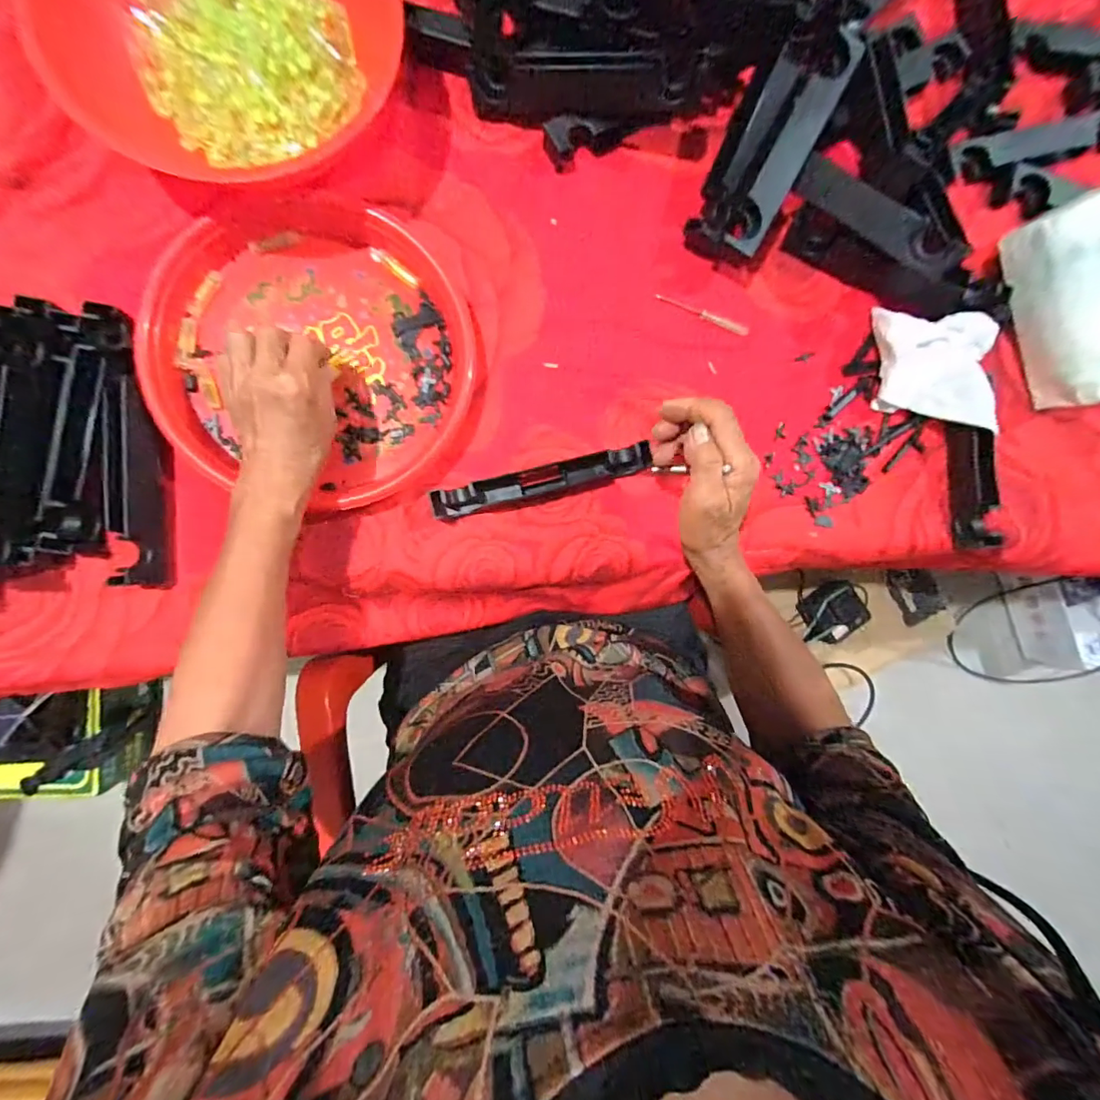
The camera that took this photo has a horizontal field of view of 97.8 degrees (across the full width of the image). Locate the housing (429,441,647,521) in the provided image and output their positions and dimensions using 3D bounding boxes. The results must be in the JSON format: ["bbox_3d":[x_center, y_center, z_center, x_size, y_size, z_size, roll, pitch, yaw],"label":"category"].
[{"bbox_3d":[-0.007,-0.060,0.425,0.191,0.029,0.029,-14,91,-6],"label":"housing"}]

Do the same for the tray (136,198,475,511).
[{"bbox_3d":[-0.191,-0.164,0.400,0.241,0.038,0.250,-14,91,-6],"label":"tray"}]

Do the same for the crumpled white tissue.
[{"bbox_3d":[0.348,-0.165,0.439,0.107,0.053,0.098,7,89,-6],"label":"crumpled white tissue"}]

